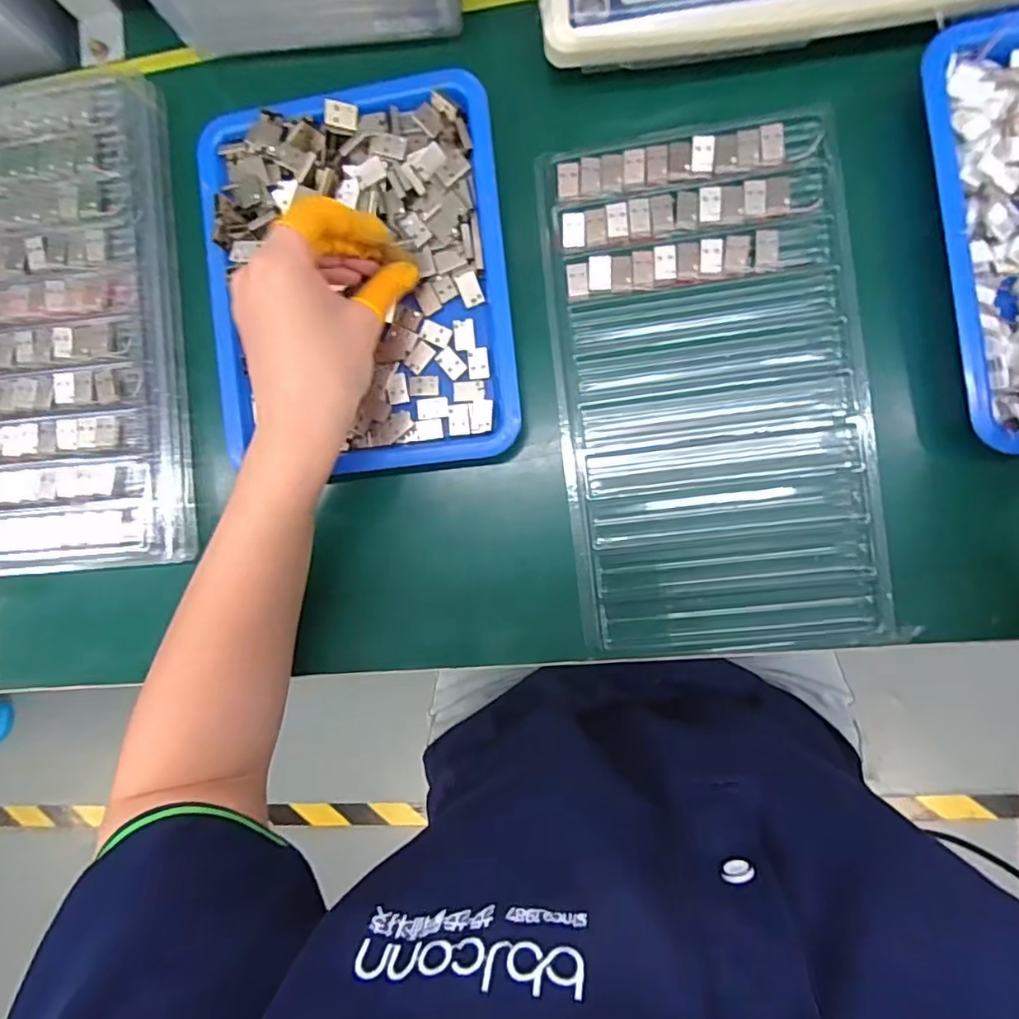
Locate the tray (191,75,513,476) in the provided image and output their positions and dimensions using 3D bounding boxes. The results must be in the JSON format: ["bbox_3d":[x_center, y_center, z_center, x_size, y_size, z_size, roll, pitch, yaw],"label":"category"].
[{"bbox_3d":[-0.089,-0.131,0.341,0.175,0.021,0.213,-5,91,4],"label":"tray"}]

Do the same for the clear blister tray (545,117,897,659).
[{"bbox_3d":[0.112,-0.067,0.332,0.163,0.016,0.288,-6,89,7],"label":"clear blister tray"}]

